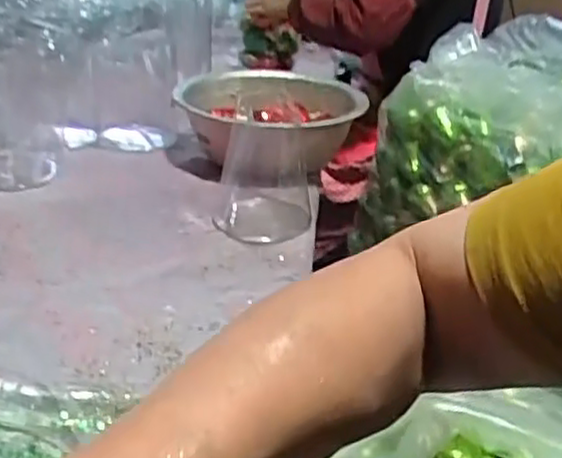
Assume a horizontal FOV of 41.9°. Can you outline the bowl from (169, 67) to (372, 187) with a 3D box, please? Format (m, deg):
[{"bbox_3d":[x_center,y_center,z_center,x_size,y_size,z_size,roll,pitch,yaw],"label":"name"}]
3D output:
[{"bbox_3d":[-0.007,-0.171,1.146,0.283,0.101,0.323,2,26,-6],"label":"bowl"}]

